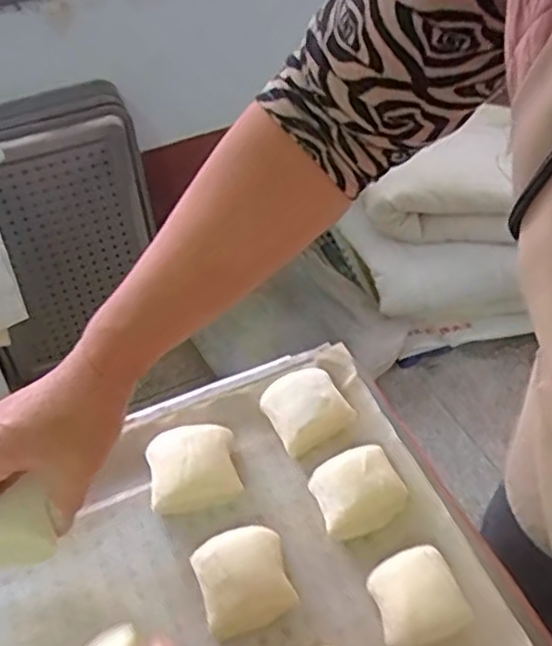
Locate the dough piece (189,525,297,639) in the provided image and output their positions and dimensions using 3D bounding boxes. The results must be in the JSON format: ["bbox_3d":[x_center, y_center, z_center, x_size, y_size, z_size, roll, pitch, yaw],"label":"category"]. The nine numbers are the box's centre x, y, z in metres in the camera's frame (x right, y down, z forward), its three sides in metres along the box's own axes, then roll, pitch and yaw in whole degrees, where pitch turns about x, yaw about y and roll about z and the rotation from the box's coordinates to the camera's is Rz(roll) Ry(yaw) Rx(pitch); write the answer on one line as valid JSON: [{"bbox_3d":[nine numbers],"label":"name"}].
[{"bbox_3d":[-0.024,0.185,0.496,0.065,0.031,0.063,-15,51,-13],"label":"dough piece"}]

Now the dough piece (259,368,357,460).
[{"bbox_3d":[0.024,0.071,0.581,0.067,0.040,0.059,-27,55,-21],"label":"dough piece"}]

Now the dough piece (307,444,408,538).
[{"bbox_3d":[0.066,0.131,0.538,0.071,0.035,0.055,-15,51,-13],"label":"dough piece"}]

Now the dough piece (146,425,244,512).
[{"bbox_3d":[-0.066,0.115,0.548,0.070,0.043,0.059,-9,50,-7],"label":"dough piece"}]

